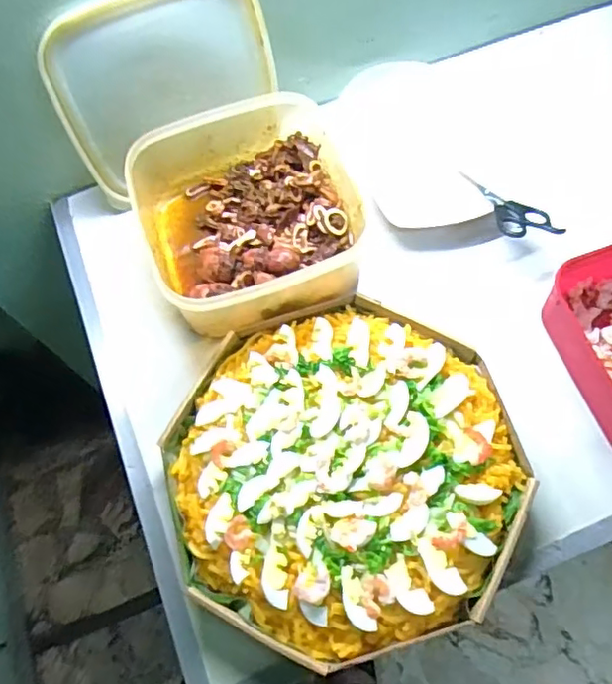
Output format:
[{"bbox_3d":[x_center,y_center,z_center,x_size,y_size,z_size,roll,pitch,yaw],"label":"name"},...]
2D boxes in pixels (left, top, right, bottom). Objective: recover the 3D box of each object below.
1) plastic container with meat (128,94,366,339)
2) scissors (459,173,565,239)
[{"bbox_3d":[-0.051,-0.128,0.614,0.222,0.101,0.225,-19,68,-5],"label":"plastic container with meat"},{"bbox_3d":[0.208,-0.141,0.623,0.043,0.013,0.133,-33,54,-11],"label":"scissors"}]

